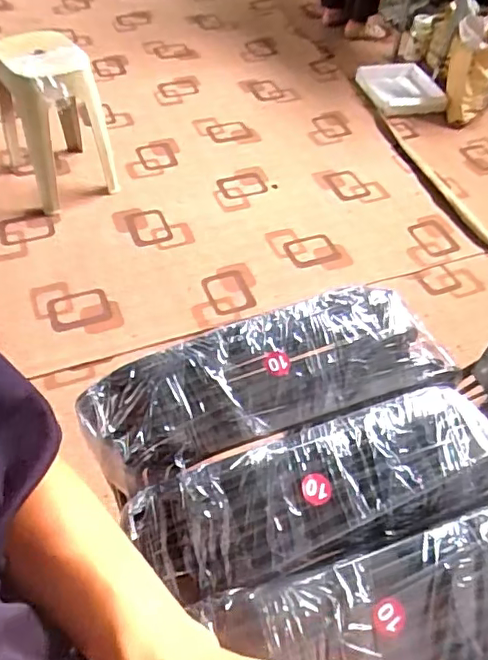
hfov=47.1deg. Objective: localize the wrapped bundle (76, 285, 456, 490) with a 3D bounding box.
[{"bbox_3d":[0.031,0.043,0.553,0.371,0.058,0.121,-14,52,-16],"label":"wrapped bundle"}]

